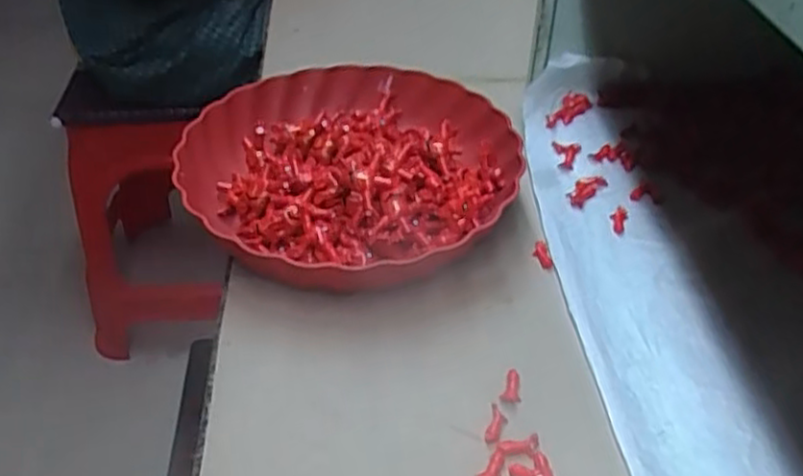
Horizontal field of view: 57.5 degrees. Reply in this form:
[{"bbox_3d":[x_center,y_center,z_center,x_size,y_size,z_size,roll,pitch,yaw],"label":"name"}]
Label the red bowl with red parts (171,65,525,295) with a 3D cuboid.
[{"bbox_3d":[-0.036,-0.052,0.539,0.243,0.058,0.237,0,41,0],"label":"red bowl with red parts"}]

